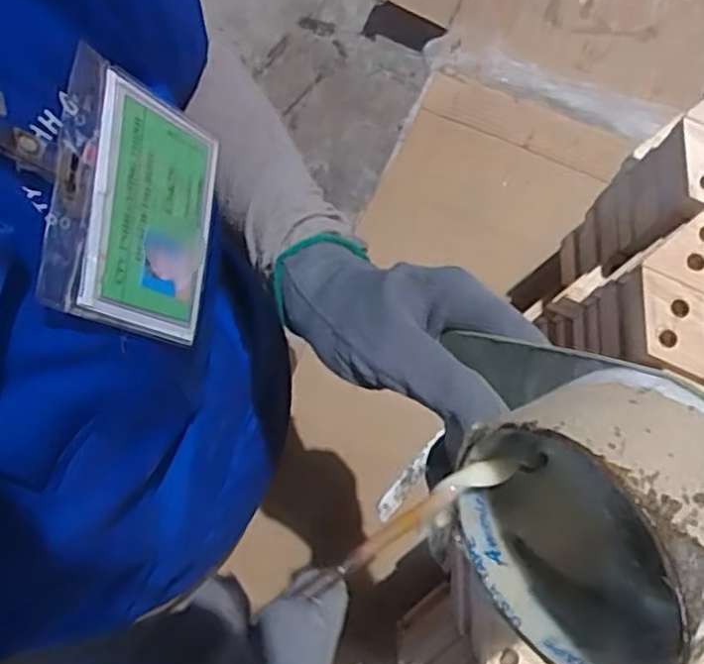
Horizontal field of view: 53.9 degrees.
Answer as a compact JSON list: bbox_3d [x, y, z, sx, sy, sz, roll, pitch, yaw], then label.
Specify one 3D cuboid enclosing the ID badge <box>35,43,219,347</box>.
[{"bbox_3d":[-0.087,-0.051,0.285,0.004,0.081,0.100,-3,76,30],"label":"ID badge"}]

